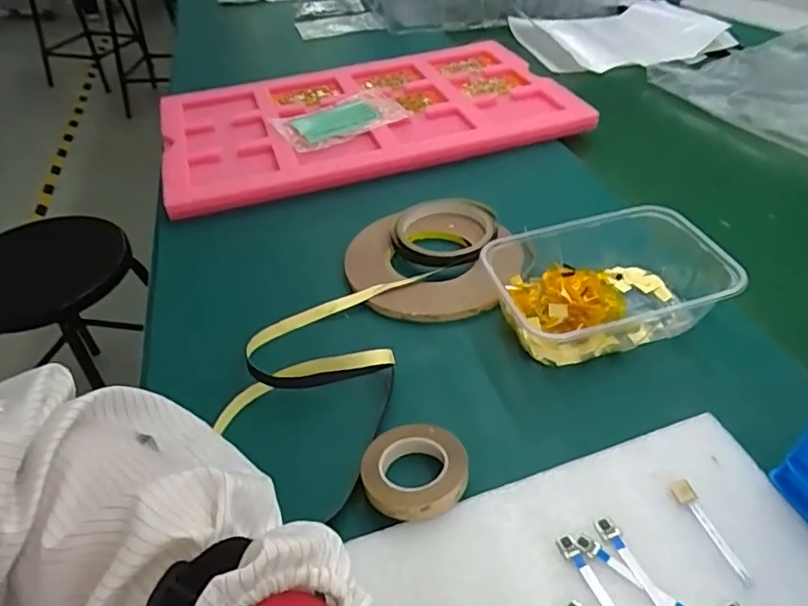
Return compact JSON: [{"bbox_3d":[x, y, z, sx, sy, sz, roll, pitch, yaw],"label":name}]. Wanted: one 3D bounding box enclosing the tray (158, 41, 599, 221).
[{"bbox_3d":[-0.057,-0.247,0.740,0.483,0.027,0.301,-12,43,-10],"label":"tray"}]

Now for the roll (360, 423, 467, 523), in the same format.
[{"bbox_3d":[0.006,0.098,0.346,0.061,0.015,0.060,-1,42,1],"label":"roll"}]

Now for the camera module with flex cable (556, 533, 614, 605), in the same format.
[{"bbox_3d":[0.097,0.144,0.292,0.009,0.004,0.060,-17,44,-15],"label":"camera module with flex cable"}]

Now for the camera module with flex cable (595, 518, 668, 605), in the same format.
[{"bbox_3d":[0.120,0.137,0.299,0.010,0.004,0.059,-20,44,-18],"label":"camera module with flex cable"}]

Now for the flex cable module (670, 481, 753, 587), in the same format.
[{"bbox_3d":[0.165,0.121,0.312,0.011,0.004,0.058,-15,43,-13],"label":"flex cable module"}]

